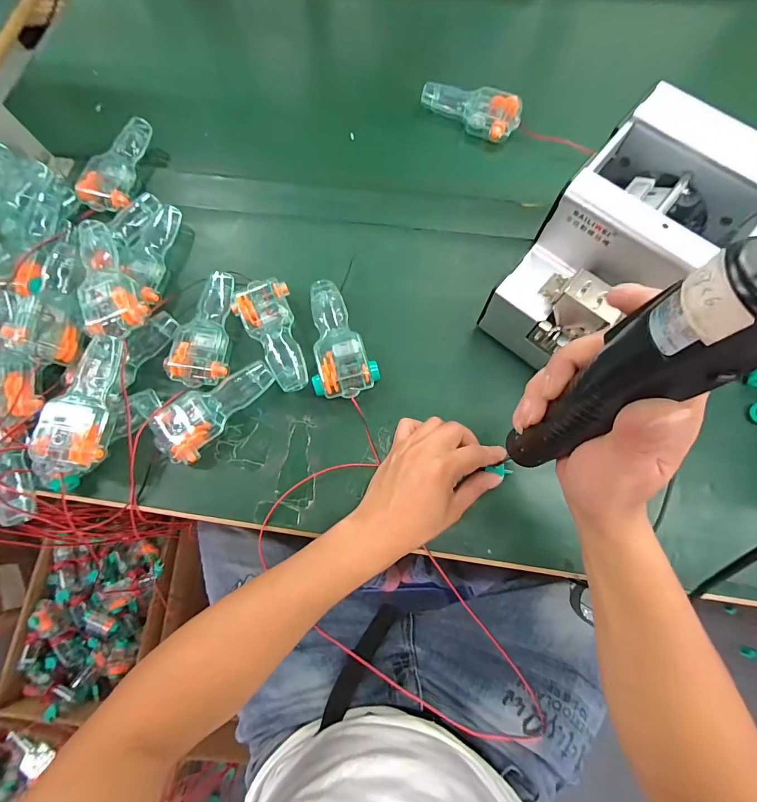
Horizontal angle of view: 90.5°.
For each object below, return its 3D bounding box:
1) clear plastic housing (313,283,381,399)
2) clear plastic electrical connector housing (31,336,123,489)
[{"bbox_3d":[-0.036,-0.066,0.389,0.063,0.026,0.126,-4,74,0],"label":"clear plastic housing"},{"bbox_3d":[-0.269,0.010,0.346,0.058,0.035,0.141,8,75,3],"label":"clear plastic electrical connector housing"}]

